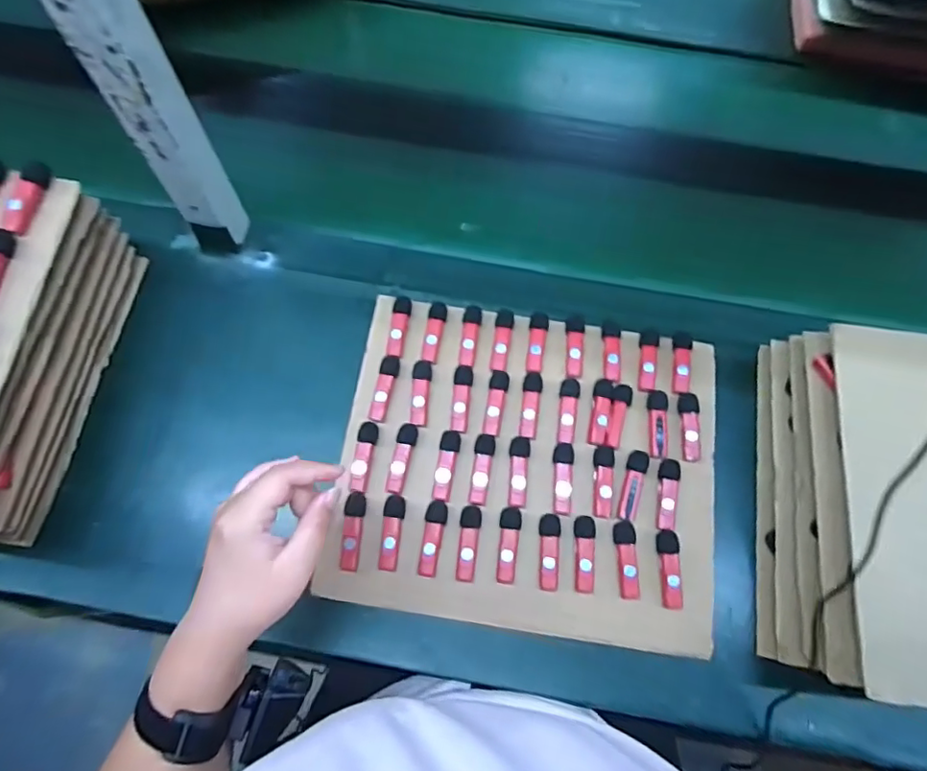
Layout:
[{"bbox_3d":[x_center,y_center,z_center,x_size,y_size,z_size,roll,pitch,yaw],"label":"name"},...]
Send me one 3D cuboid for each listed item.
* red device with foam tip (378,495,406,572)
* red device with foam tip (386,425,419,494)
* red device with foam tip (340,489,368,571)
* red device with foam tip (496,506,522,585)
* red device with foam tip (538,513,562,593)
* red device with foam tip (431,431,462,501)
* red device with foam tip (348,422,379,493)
[{"bbox_3d":[-0.065,0.132,0.500,0.019,0.007,0.065,8,67,1],"label":"red device with foam tip"},{"bbox_3d":[-0.058,0.068,0.522,0.018,0.008,0.066,10,67,2],"label":"red device with foam tip"},{"bbox_3d":[-0.100,0.131,0.500,0.017,0.008,0.068,5,67,0],"label":"red device with foam tip"},{"bbox_3d":[0.040,0.143,0.498,0.019,0.004,0.065,9,67,2],"label":"red device with foam tip"},{"bbox_3d":[0.077,0.149,0.495,0.019,0.006,0.065,6,67,1],"label":"red device with foam tip"},{"bbox_3d":[-0.016,0.075,0.520,0.018,0.009,0.065,10,67,2],"label":"red device with foam tip"},{"bbox_3d":[-0.094,0.067,0.524,0.018,0.008,0.066,8,67,1],"label":"red device with foam tip"}]

